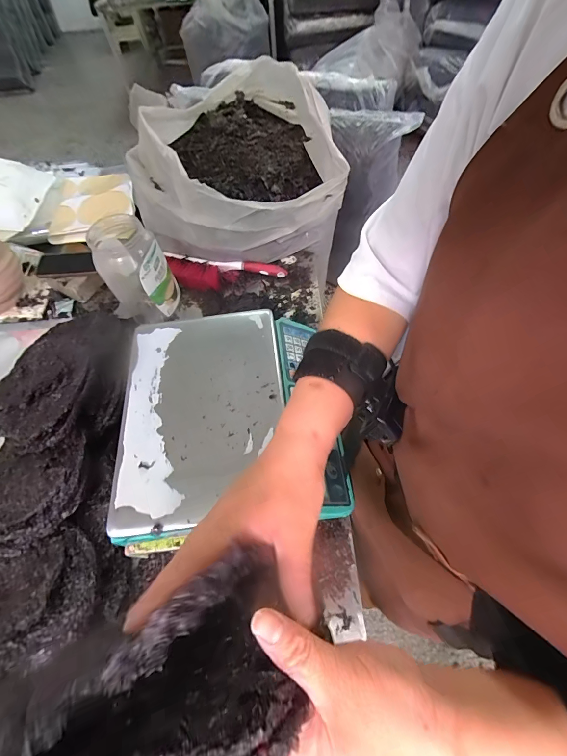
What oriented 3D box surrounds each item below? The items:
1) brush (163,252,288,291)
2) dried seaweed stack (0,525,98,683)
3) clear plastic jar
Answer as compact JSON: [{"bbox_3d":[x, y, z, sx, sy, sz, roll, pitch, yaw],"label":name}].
[{"bbox_3d":[-0.157,-0.273,0.858,0.324,0.045,0.094,5,60,6],"label":"brush"},{"bbox_3d":[-0.375,0.318,0.468,0.226,0.047,0.177,-17,60,-7],"label":"dried seaweed stack"},{"bbox_3d":[-0.333,-0.237,0.780,0.132,0.222,0.127,-1,60,2],"label":"clear plastic jar"}]

